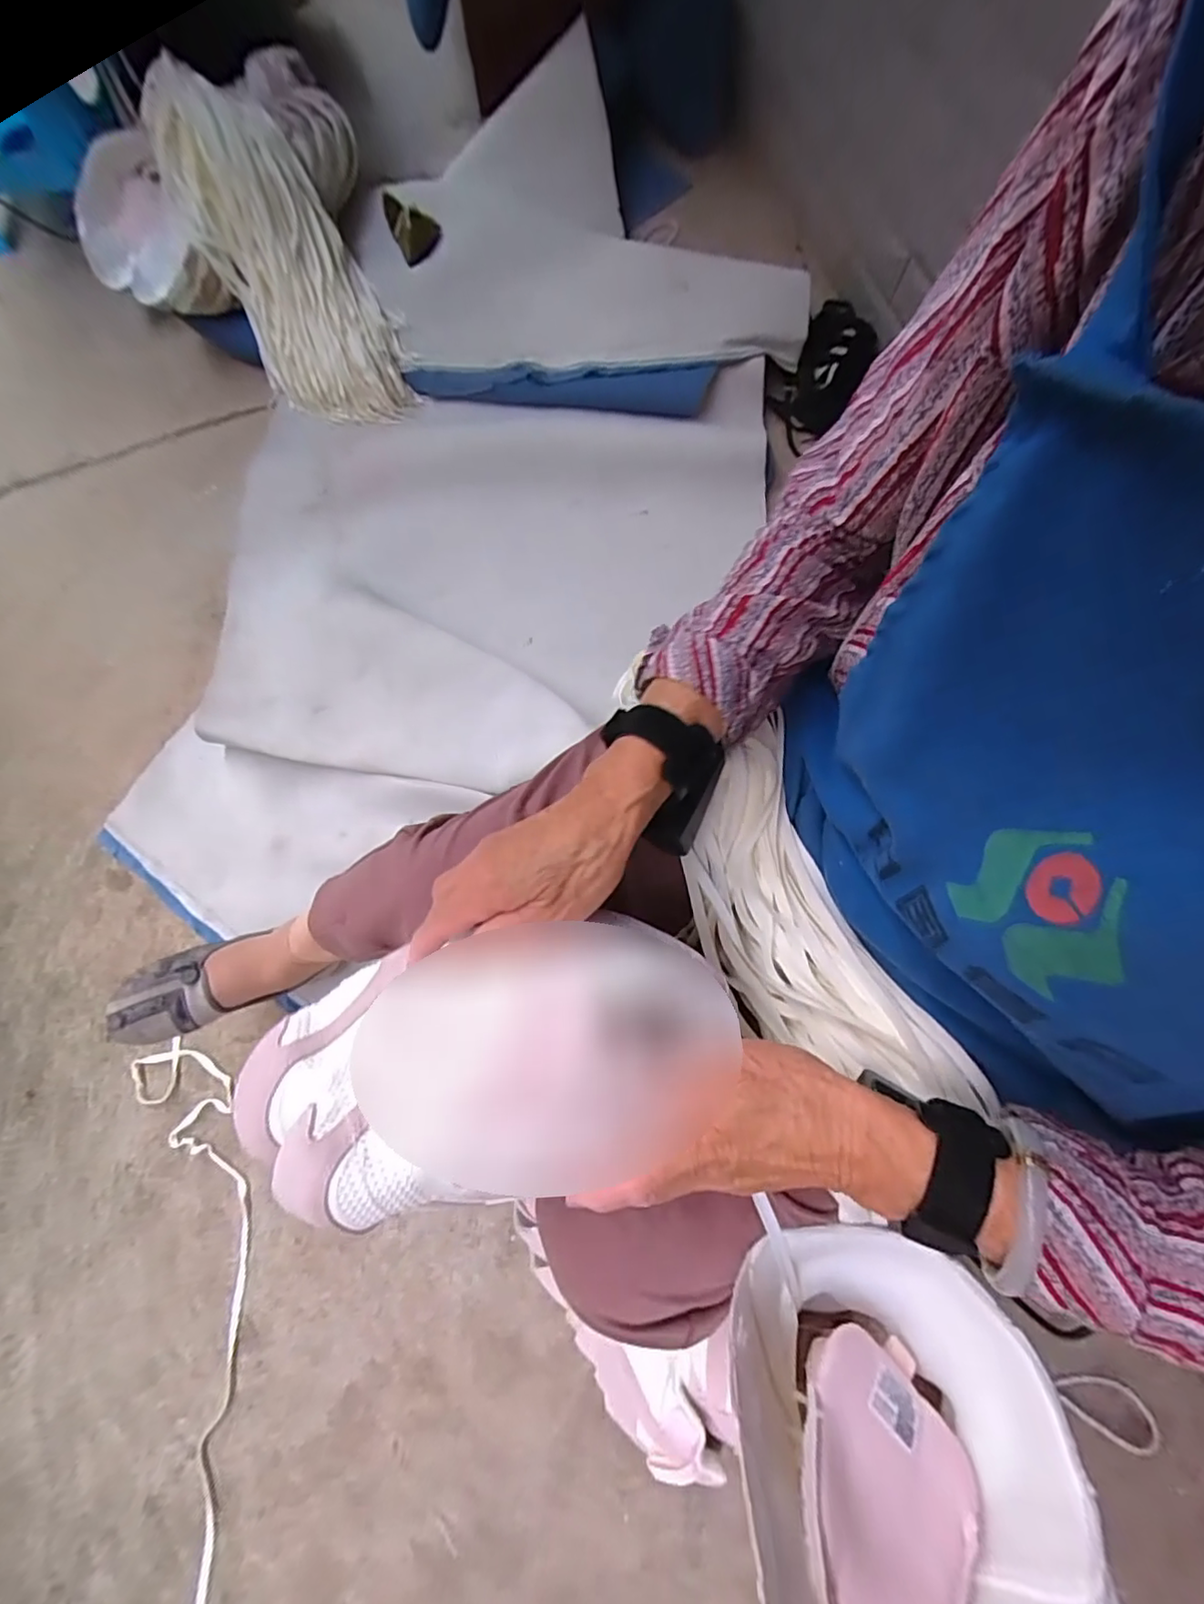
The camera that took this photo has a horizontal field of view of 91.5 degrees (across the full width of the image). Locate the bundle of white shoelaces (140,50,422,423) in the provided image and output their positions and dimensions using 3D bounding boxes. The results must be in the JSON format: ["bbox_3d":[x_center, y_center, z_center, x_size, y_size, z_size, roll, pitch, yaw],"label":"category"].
[{"bbox_3d":[-0.496,-0.845,0.889,0.212,0.082,0.573,-32,99,-6],"label":"bundle of white shoelaces"}]

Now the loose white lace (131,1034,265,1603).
[{"bbox_3d":[-0.429,0.605,0.649,0.114,0.014,0.649,-16,77,-3],"label":"loose white lace"}]

